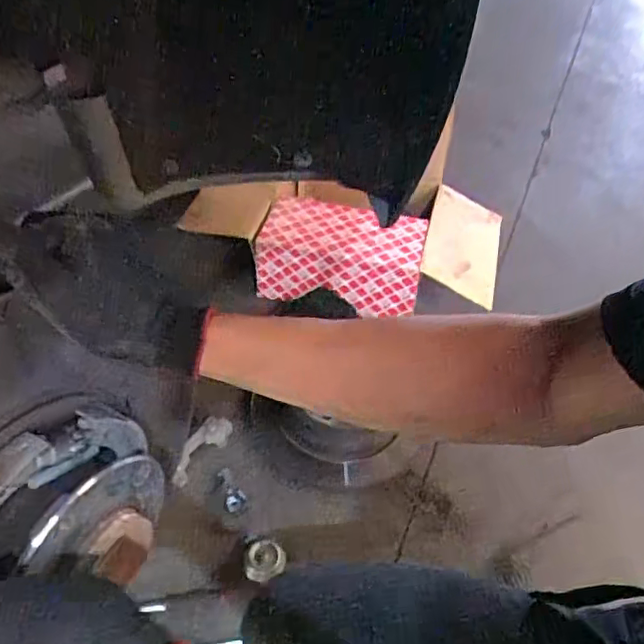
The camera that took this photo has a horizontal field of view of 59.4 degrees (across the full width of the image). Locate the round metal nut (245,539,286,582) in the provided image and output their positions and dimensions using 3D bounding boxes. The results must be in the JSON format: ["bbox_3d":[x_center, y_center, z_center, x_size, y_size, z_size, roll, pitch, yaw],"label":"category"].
[{"bbox_3d":[-0.074,0.316,0.742,0.050,0.033,0.045,0,44,-2],"label":"round metal nut"}]

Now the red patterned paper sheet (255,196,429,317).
[{"bbox_3d":[0.040,-0.129,1.094,0.304,0.146,0.144,10,45,8],"label":"red patterned paper sheet"}]

